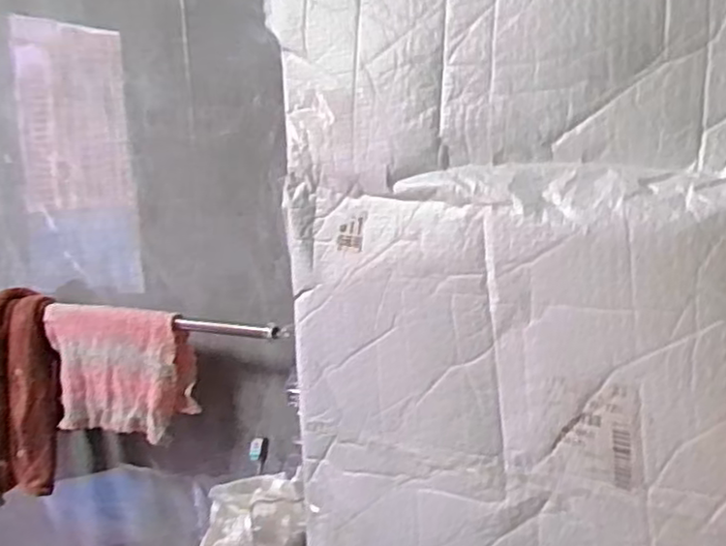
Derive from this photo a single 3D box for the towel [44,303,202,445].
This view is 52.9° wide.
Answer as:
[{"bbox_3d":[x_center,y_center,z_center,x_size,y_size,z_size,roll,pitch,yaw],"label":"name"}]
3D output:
[{"bbox_3d":[-0.307,0.118,0.916,0.243,0.154,0.058,2,9,40],"label":"towel"}]

